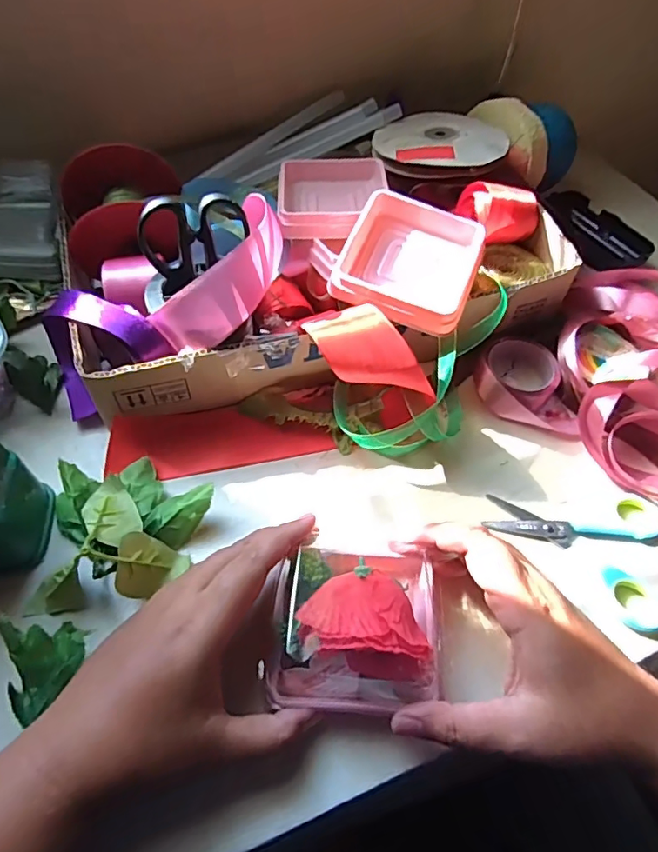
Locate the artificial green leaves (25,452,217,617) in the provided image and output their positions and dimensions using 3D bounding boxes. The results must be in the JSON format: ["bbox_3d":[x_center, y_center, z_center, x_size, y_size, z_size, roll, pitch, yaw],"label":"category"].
[{"bbox_3d":[-0.121,0.057,0.312,0.094,0.040,0.090,0,56,-3],"label":"artificial green leaves"}]

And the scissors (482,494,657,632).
[{"bbox_3d":[0.157,0.073,0.339,0.108,0.010,0.087,17,57,8],"label":"scissors"}]

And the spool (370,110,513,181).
[{"bbox_3d":[0.097,-0.250,0.465,0.110,0.018,0.100,11,56,5],"label":"spool"}]

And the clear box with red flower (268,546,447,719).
[{"bbox_3d":[0.017,0.102,0.281,0.090,0.047,0.084,3,56,-1],"label":"clear box with red flower"}]

